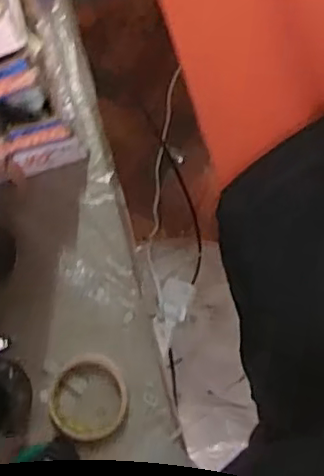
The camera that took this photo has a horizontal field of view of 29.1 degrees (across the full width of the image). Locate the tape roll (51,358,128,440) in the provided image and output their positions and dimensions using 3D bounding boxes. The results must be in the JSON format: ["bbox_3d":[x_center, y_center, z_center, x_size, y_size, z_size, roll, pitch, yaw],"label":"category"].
[{"bbox_3d":[-0.086,0.189,0.732,0.090,0.016,0.095,0,84,2],"label":"tape roll"}]

